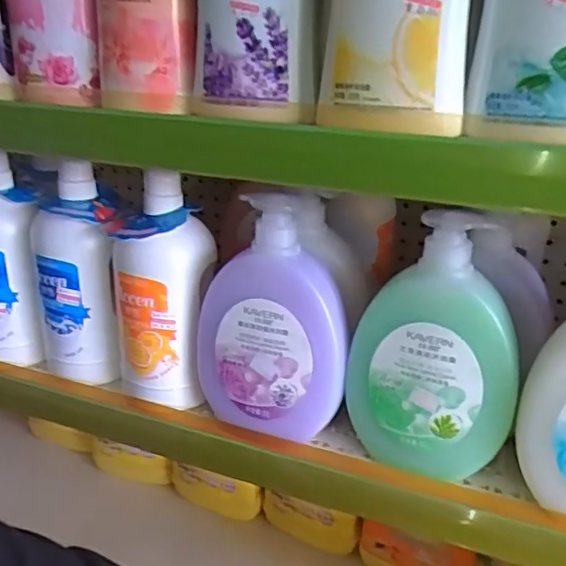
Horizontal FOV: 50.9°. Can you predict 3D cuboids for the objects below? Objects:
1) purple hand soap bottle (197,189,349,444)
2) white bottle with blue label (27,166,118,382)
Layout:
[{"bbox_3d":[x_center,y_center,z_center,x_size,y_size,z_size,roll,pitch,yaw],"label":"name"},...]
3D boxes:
[{"bbox_3d":[0.000,0.028,0.531,0.130,0.206,0.062,16,19,16],"label":"purple hand soap bottle"},{"bbox_3d":[-0.209,-0.002,0.588,0.071,0.210,0.078,-9,25,-21],"label":"white bottle with blue label"}]

